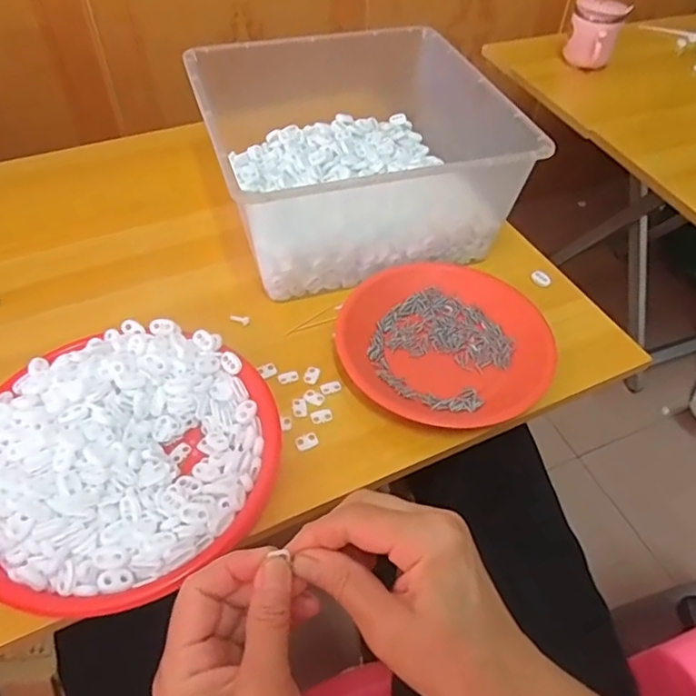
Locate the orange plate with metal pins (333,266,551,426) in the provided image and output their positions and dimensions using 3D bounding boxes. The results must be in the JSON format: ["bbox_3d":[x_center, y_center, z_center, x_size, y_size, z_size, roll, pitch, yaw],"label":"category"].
[{"bbox_3d":[0.093,-0.010,0.551,0.195,0.031,0.172,14,51,10],"label":"orange plate with metal pins"}]

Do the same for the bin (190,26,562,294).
[{"bbox_3d":[0.004,-0.205,0.624,0.284,0.139,0.275,-15,52,-14],"label":"bin"}]

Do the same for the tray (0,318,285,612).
[{"bbox_3d":[-0.174,0.079,0.453,0.233,0.040,0.228,1,50,-1],"label":"tray"}]

